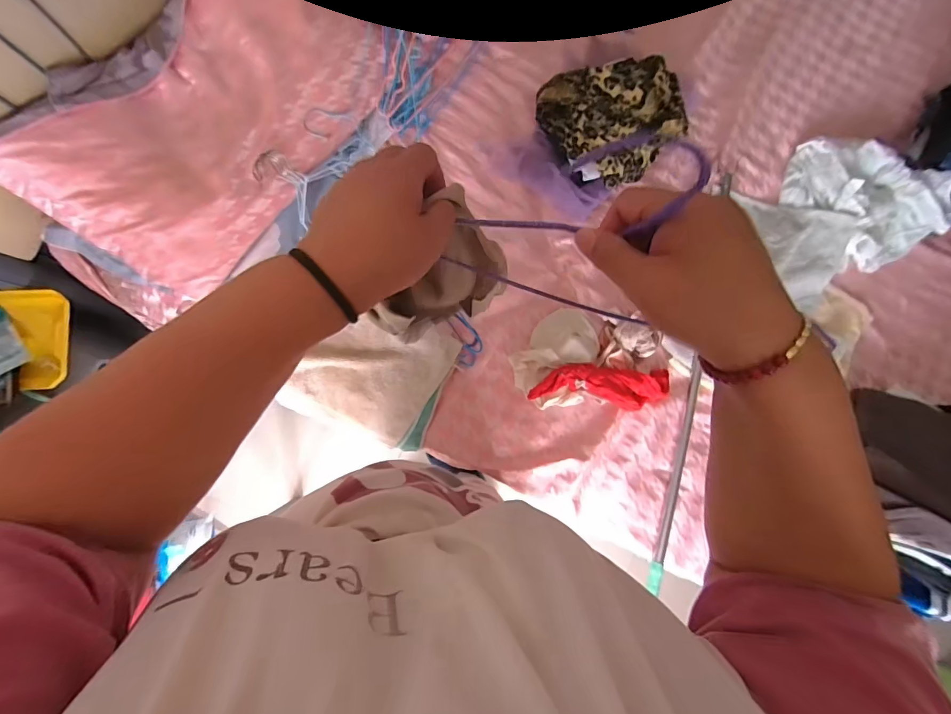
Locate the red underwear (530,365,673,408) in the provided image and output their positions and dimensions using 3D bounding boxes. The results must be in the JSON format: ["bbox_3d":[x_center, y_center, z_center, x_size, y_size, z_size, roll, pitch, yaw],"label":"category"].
[{"bbox_3d":[0.260,0.060,0.851,0.286,0.059,0.081,3,83,-3],"label":"red underwear"}]

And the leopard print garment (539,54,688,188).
[{"bbox_3d":[0.265,-0.456,0.817,0.263,0.122,0.181,-20,84,-5],"label":"leopard print garment"}]

